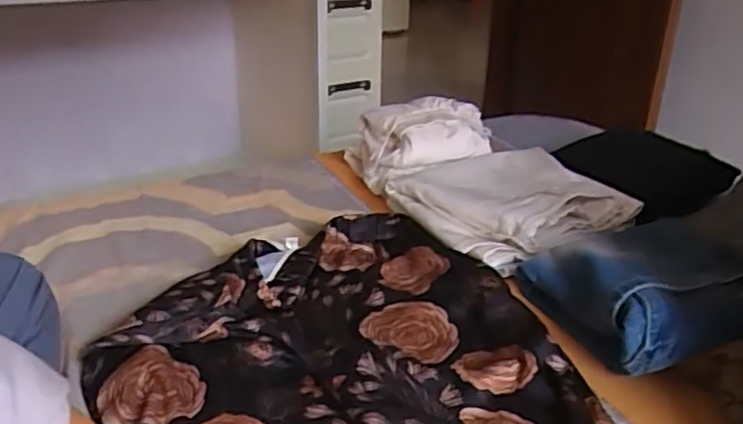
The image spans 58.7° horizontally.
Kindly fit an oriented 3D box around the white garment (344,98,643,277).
[{"bbox_3d":[0.161,-0.066,0.992,0.287,0.123,0.380,-12,28,-26],"label":"white garment"}]

